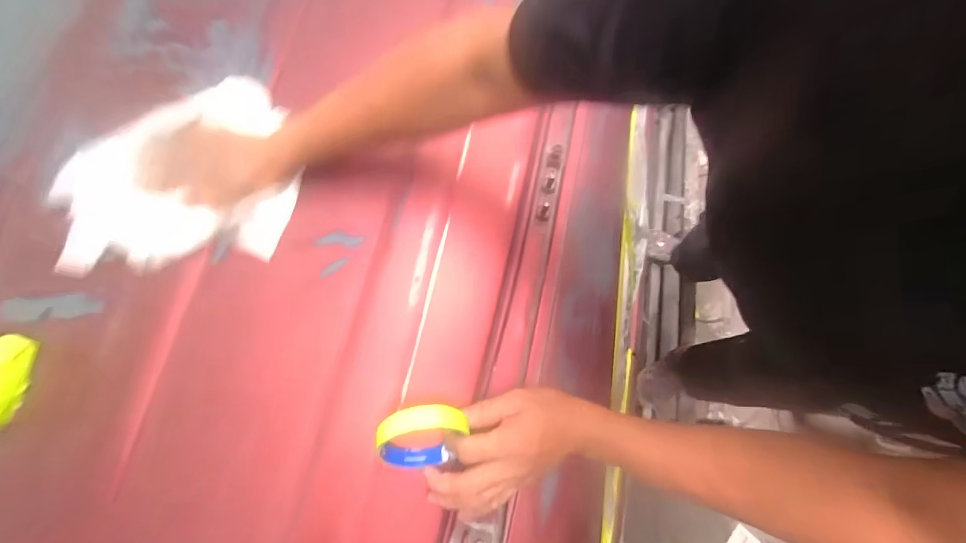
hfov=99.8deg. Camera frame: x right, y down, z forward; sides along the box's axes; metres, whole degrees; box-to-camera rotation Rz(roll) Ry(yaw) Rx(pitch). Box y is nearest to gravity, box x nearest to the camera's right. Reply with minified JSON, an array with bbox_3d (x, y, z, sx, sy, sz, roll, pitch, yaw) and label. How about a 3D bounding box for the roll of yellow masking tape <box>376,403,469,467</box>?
[{"bbox_3d":[-0.055,0.151,0.370,0.077,0.086,0.021,-9,46,-8],"label":"roll of yellow masking tape"}]

